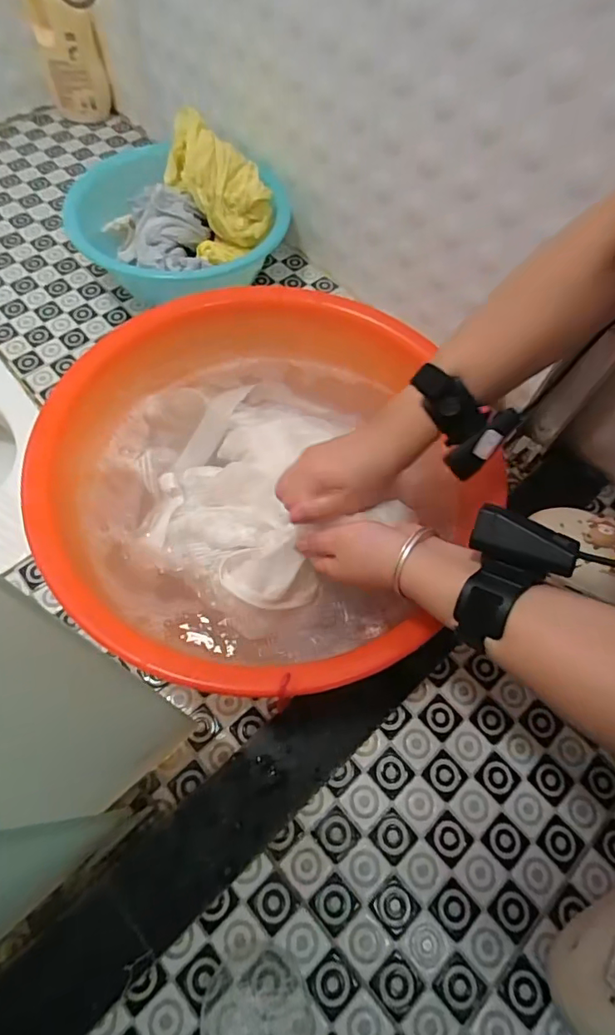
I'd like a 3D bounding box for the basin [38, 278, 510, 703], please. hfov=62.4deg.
[{"bbox_3d":[-0.036,-0.055,0.552,0.430,0.120,0.425,2,62,-3],"label":"basin"}]

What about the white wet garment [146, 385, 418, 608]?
[{"bbox_3d":[-0.057,-0.050,0.539,0.230,0.118,0.297,-12,65,-9],"label":"white wet garment"}]

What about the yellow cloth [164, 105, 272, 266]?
[{"bbox_3d":[-0.126,-0.460,0.713,0.112,0.103,0.172,-21,66,-14],"label":"yellow cloth"}]

